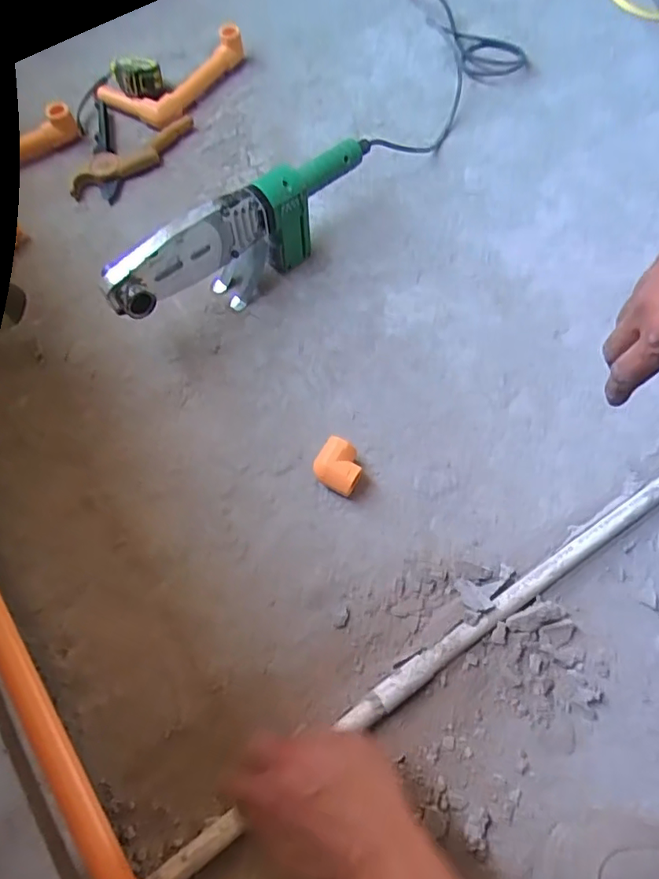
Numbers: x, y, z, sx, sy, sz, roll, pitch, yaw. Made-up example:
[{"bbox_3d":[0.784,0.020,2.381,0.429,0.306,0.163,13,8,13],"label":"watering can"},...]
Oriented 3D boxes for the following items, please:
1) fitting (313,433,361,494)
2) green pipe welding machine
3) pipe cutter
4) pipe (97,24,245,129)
[{"bbox_3d":[0.011,0.027,0.594,0.048,0.033,0.050,22,69,12],"label":"fitting"},{"bbox_3d":[-0.091,-0.250,0.668,0.376,0.134,0.057,-40,70,-14],"label":"green pipe welding machine"},{"bbox_3d":[-0.311,-0.428,0.816,0.160,0.023,0.186,14,68,9],"label":"pipe cutter"},{"bbox_3d":[-0.245,-0.587,0.875,0.125,0.043,0.220,36,73,17],"label":"pipe"}]

